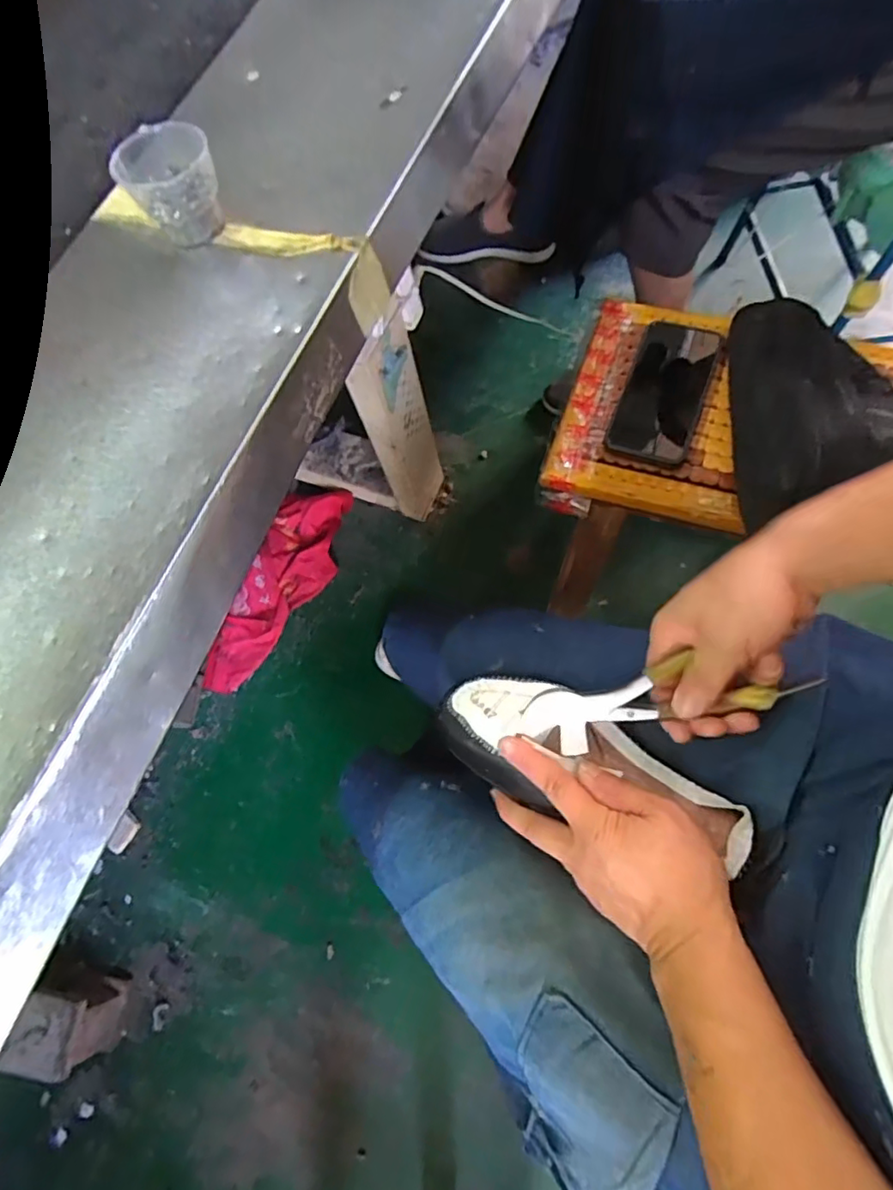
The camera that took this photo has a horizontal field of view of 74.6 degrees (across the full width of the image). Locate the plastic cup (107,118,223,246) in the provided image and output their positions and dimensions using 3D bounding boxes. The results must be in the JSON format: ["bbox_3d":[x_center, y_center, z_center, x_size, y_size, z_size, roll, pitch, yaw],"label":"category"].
[{"bbox_3d":[-0.188,-0.283,0.407,0.061,0.049,0.064,-2,72,6],"label":"plastic cup"}]

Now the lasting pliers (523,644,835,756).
[{"bbox_3d":[0.139,0.068,0.382,0.181,0.017,0.050,-10,72,7],"label":"lasting pliers"}]

